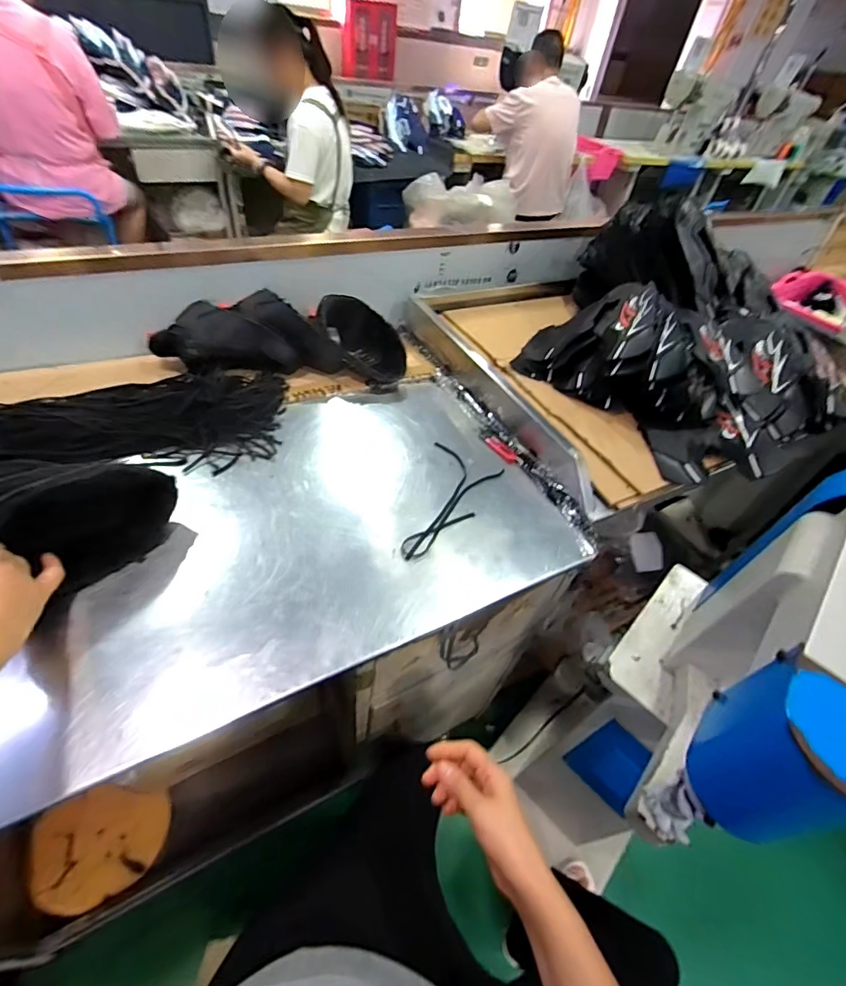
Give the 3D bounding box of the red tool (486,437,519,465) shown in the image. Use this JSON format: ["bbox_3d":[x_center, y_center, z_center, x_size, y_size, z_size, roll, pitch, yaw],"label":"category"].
[{"bbox_3d":[0.138,-0.075,0.799,0.026,0.007,0.070,-26,55,-28],"label":"red tool"}]

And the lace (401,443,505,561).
[{"bbox_3d":[0.028,0.012,0.704,0.119,0.006,0.236,23,48,14],"label":"lace"}]

